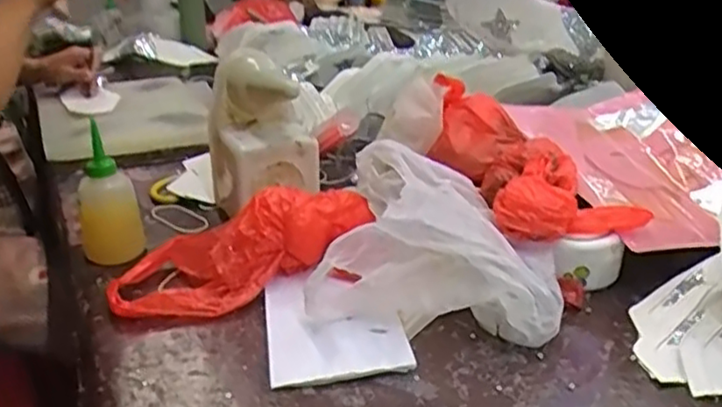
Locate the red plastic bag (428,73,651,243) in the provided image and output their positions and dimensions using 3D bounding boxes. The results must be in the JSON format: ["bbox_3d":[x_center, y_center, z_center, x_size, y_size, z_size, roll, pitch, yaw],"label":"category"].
[{"bbox_3d":[0.181,-0.058,0.772,0.146,0.101,0.255,-8,25,-15],"label":"red plastic bag"}]

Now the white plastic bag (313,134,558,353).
[{"bbox_3d":[0.087,0.034,0.699,0.231,0.121,0.224,5,25,14],"label":"white plastic bag"}]

